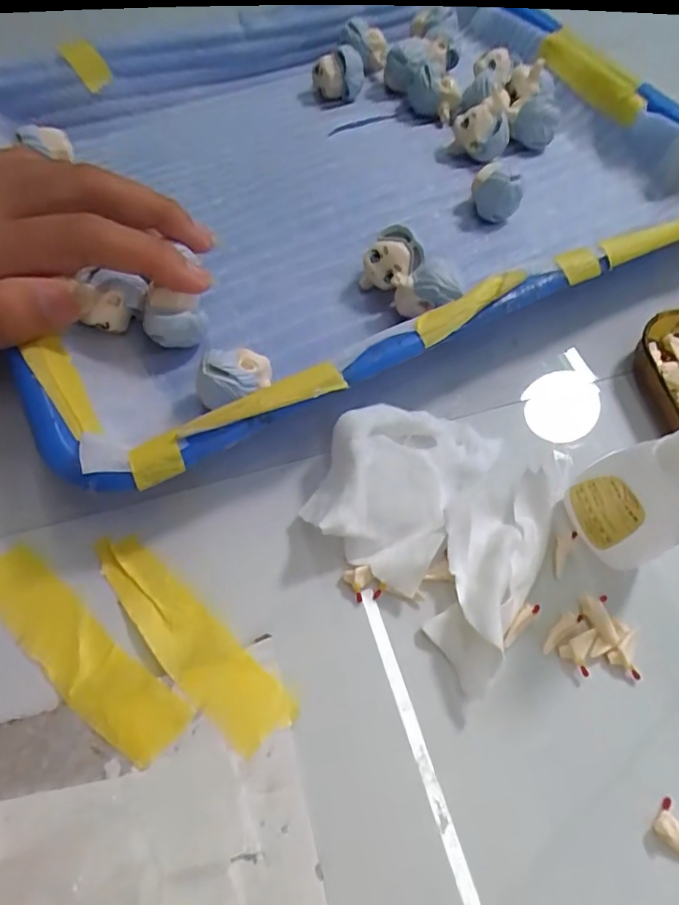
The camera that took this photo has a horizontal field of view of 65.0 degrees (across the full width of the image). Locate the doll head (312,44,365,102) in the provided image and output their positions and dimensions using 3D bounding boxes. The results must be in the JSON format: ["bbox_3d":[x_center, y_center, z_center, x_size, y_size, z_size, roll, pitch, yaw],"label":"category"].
[{"bbox_3d":[-0.001,-0.208,0.293,0.027,0.031,0.027,4,61,0],"label":"doll head"}]

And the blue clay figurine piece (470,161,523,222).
[{"bbox_3d":[0.074,-0.121,0.252,0.017,0.024,0.018,1,61,-1],"label":"blue clay figurine piece"}]

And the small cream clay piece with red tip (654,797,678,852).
[{"bbox_3d":[0.093,0.106,0.147,0.009,0.004,0.016,-20,63,-13],"label":"small cream clay piece with red tip"}]

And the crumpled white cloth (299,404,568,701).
[{"bbox_3d":[0.035,0.017,0.182,0.079,0.022,0.082,35,65,16],"label":"crumpled white cloth"}]

